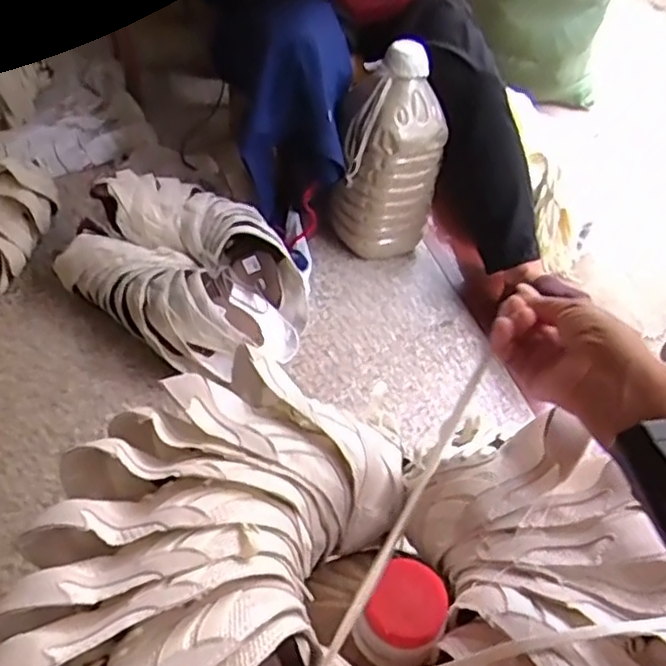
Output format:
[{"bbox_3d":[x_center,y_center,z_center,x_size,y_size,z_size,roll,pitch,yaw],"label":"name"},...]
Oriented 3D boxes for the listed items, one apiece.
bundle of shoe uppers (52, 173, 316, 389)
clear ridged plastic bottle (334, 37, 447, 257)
[{"bbox_3d":[-0.245,-0.112,1.181,0.395,0.182,0.317,34,50,25],"label":"bundle of shoe uppers"},{"bbox_3d":[0.116,-0.335,1.324,0.151,0.371,0.133,-32,56,-33],"label":"clear ridged plastic bottle"}]

